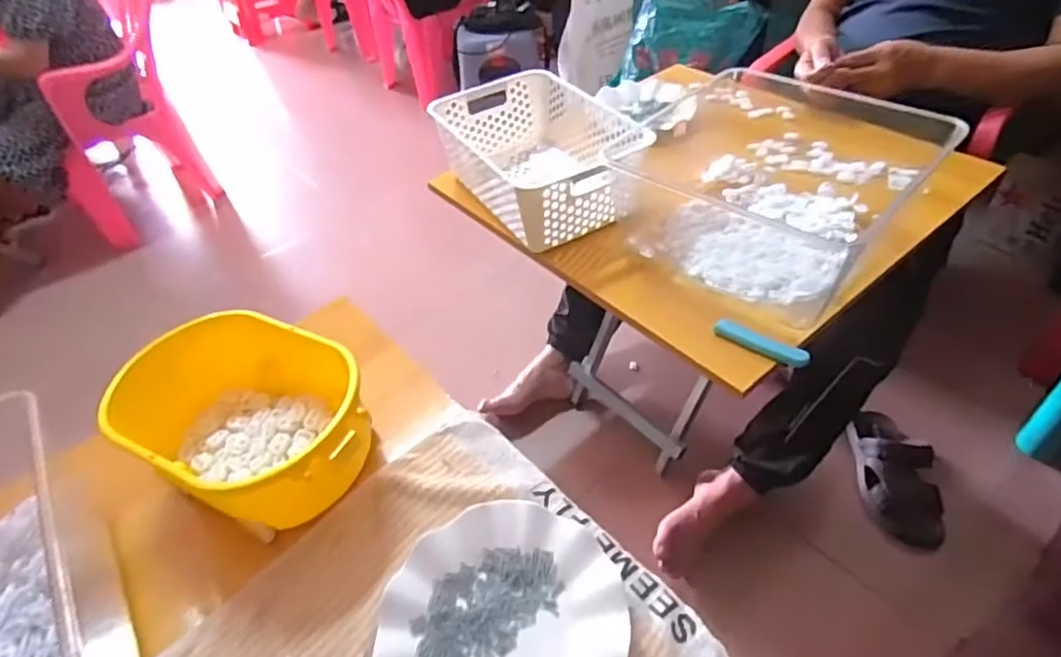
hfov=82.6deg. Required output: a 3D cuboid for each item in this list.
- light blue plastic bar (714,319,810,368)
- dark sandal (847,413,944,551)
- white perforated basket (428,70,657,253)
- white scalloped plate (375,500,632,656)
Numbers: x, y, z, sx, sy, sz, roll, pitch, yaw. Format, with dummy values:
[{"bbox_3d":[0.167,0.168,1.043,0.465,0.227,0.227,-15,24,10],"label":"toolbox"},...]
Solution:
[{"bbox_3d":[0.248,0.015,0.651,0.102,0.013,0.020,30,56,32],"label":"light blue plastic bar"},{"bbox_3d":[0.628,0.250,1.051,0.105,0.103,0.244,0,45,7],"label":"dark sandal"},{"bbox_3d":[0.033,-0.257,0.881,0.239,0.105,0.341,-25,47,-17],"label":"white perforated basket"},{"bbox_3d":[-0.021,0.222,0.456,0.178,0.022,0.183,-4,45,4],"label":"white scalloped plate"}]

